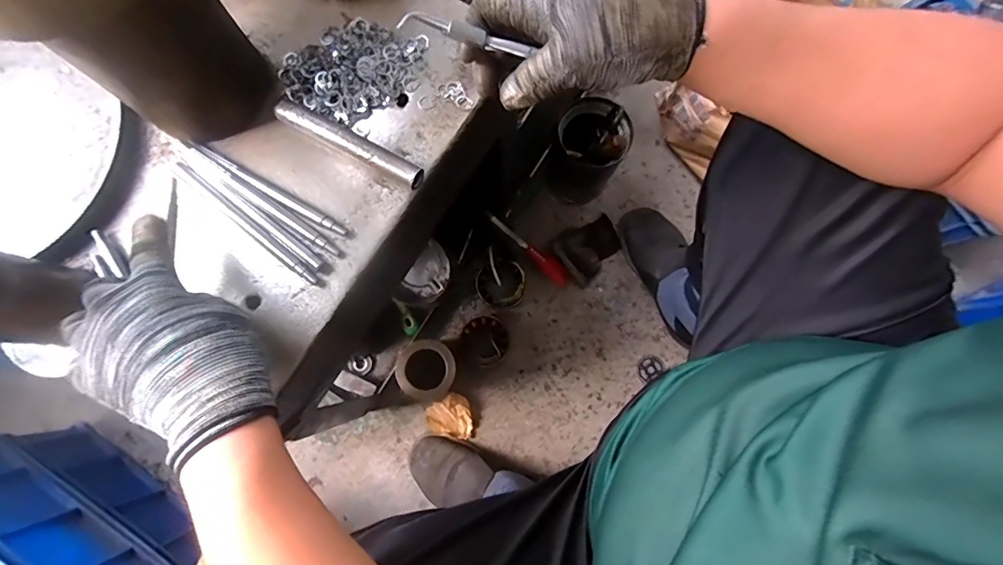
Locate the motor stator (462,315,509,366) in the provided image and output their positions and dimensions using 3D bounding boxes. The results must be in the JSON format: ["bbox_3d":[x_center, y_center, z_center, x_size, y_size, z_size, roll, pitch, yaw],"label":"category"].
[{"bbox_3d":[-0.026,0.099,0.818,0.076,0.039,0.082,0,80,-1],"label":"motor stator"}]

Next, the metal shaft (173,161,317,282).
[{"bbox_3d":[-0.224,-0.053,0.405,0.164,0.008,0.010,38,81,5],"label":"metal shaft"}]

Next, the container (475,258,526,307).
[{"bbox_3d":[0.000,0.003,0.824,0.081,0.048,0.083,0,80,-1],"label":"container"}]

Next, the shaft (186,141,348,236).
[{"bbox_3d":[-0.203,-0.082,0.408,0.152,0.013,0.011,29,80,4],"label":"shaft"}]

